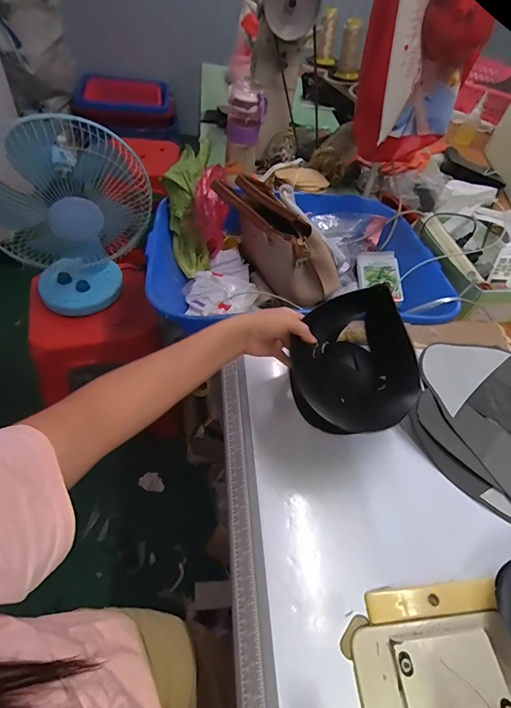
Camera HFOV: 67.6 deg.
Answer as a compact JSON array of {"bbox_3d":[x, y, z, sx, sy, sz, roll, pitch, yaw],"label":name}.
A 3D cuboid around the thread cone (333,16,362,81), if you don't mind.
[{"bbox_3d":[0.245,-0.775,0.976,0.054,0.124,0.058,18,51,6],"label":"thread cone"}]

